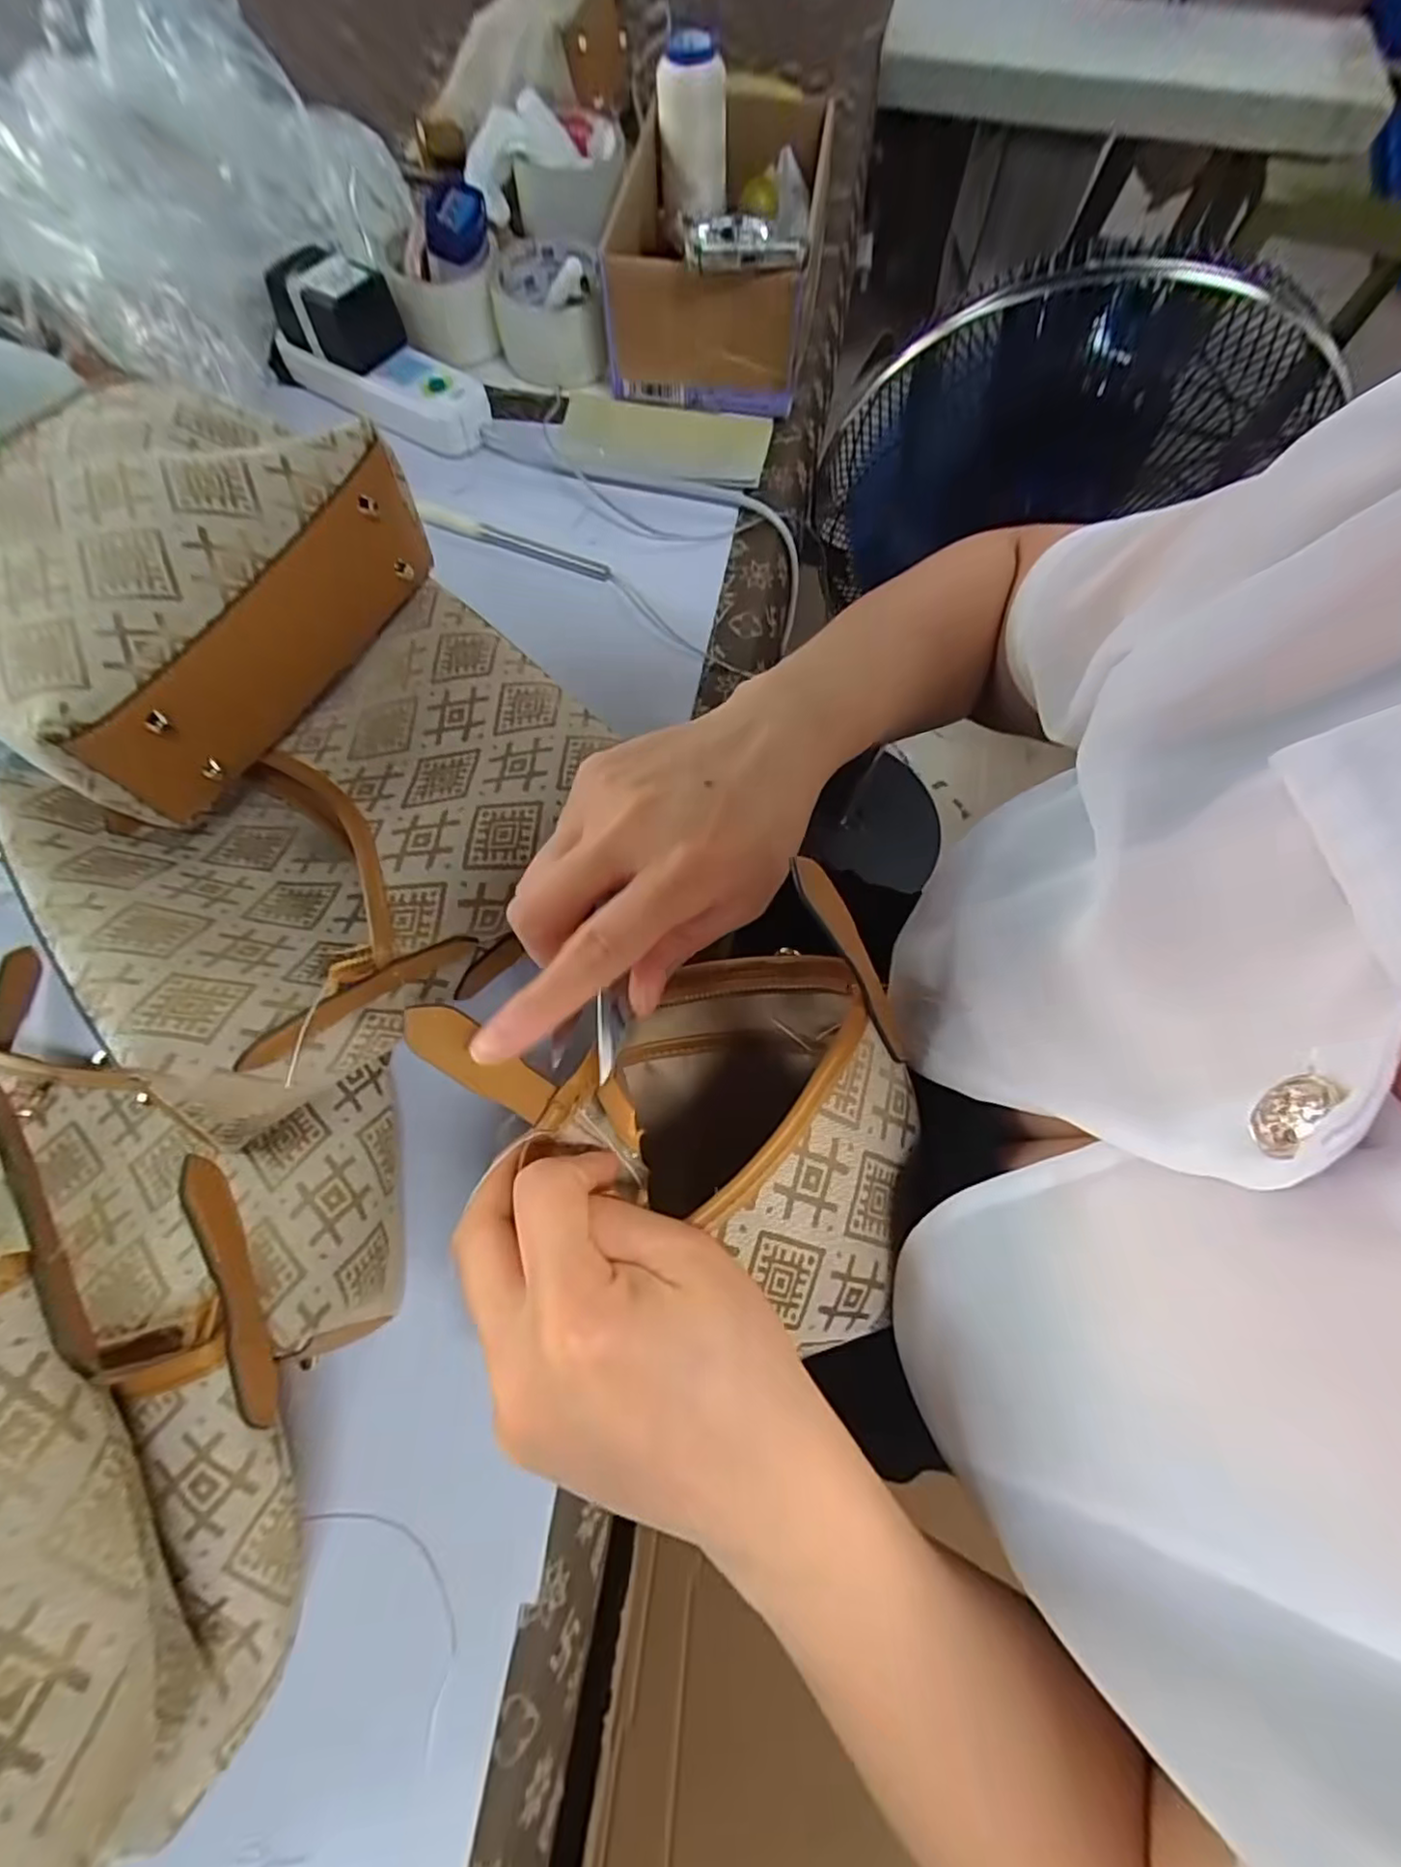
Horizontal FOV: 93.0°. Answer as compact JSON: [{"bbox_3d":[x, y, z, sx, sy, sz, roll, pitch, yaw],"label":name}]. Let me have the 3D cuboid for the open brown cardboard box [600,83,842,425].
[{"bbox_3d":[0.016,-0.545,0.521,0.143,0.105,0.293,8,72,2],"label":"open brown cardboard box"}]

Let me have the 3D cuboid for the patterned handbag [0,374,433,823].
[{"bbox_3d":[-0.252,-0.166,0.307,0.164,0.083,0.195,25,73,7],"label":"patterned handbag"}]

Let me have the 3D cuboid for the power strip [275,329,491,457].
[{"bbox_3d":[-0.243,-0.411,0.502,0.181,0.031,0.059,19,72,5],"label":"power strip"}]

